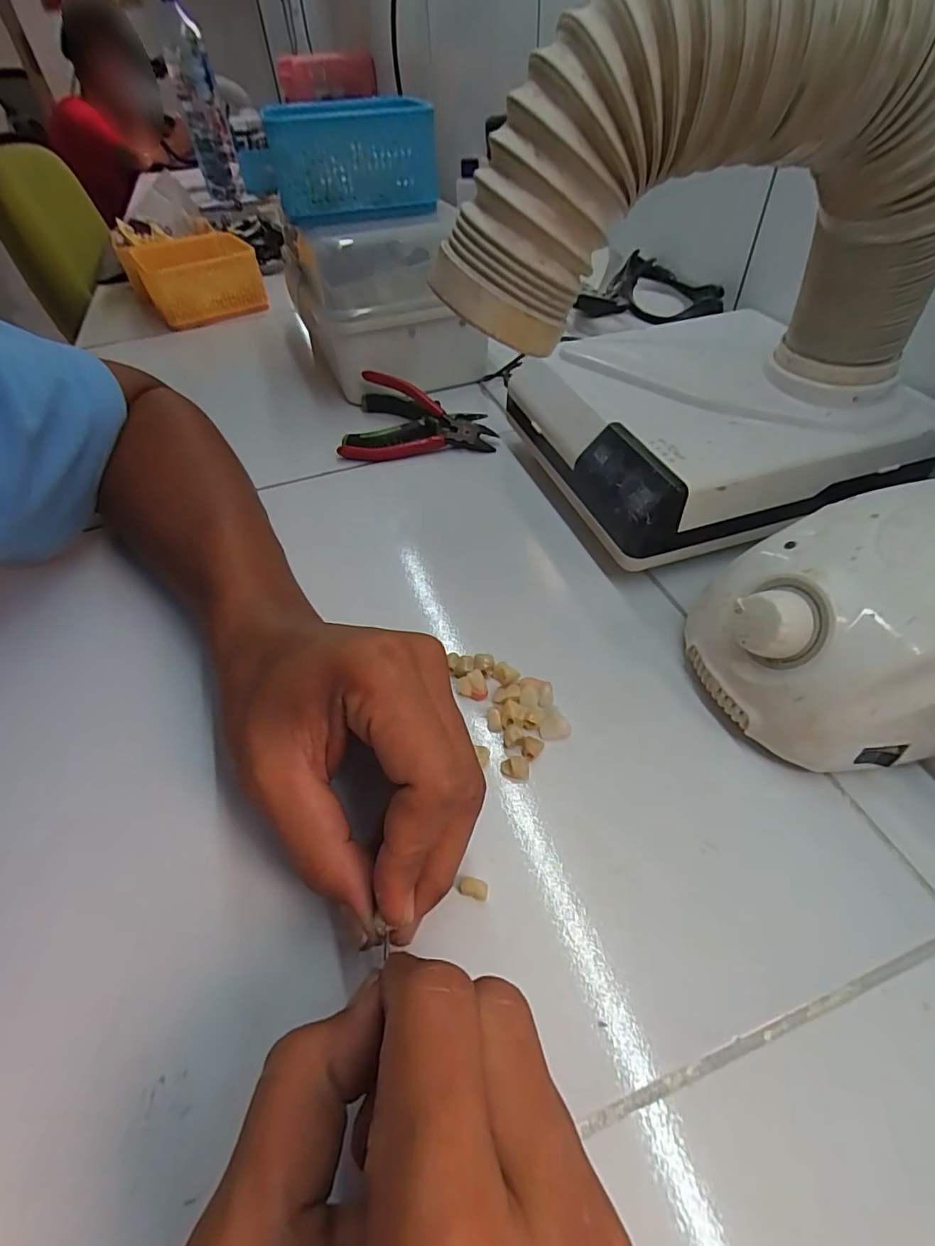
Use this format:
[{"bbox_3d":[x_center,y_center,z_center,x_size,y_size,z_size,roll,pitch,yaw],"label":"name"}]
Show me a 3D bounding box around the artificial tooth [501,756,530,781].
[{"bbox_3d":[0.022,0.066,0.241,0.013,0.005,0.009,2,49,6],"label":"artificial tooth"}]

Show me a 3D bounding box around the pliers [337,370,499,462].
[{"bbox_3d":[-0.044,-0.180,0.450,0.128,0.041,0.085,-6,48,-1],"label":"pliers"}]

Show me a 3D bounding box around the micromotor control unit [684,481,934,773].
[{"bbox_3d":[0.181,0.000,0.235,0.136,0.078,0.103,-11,49,-6],"label":"micromotor control unit"}]

